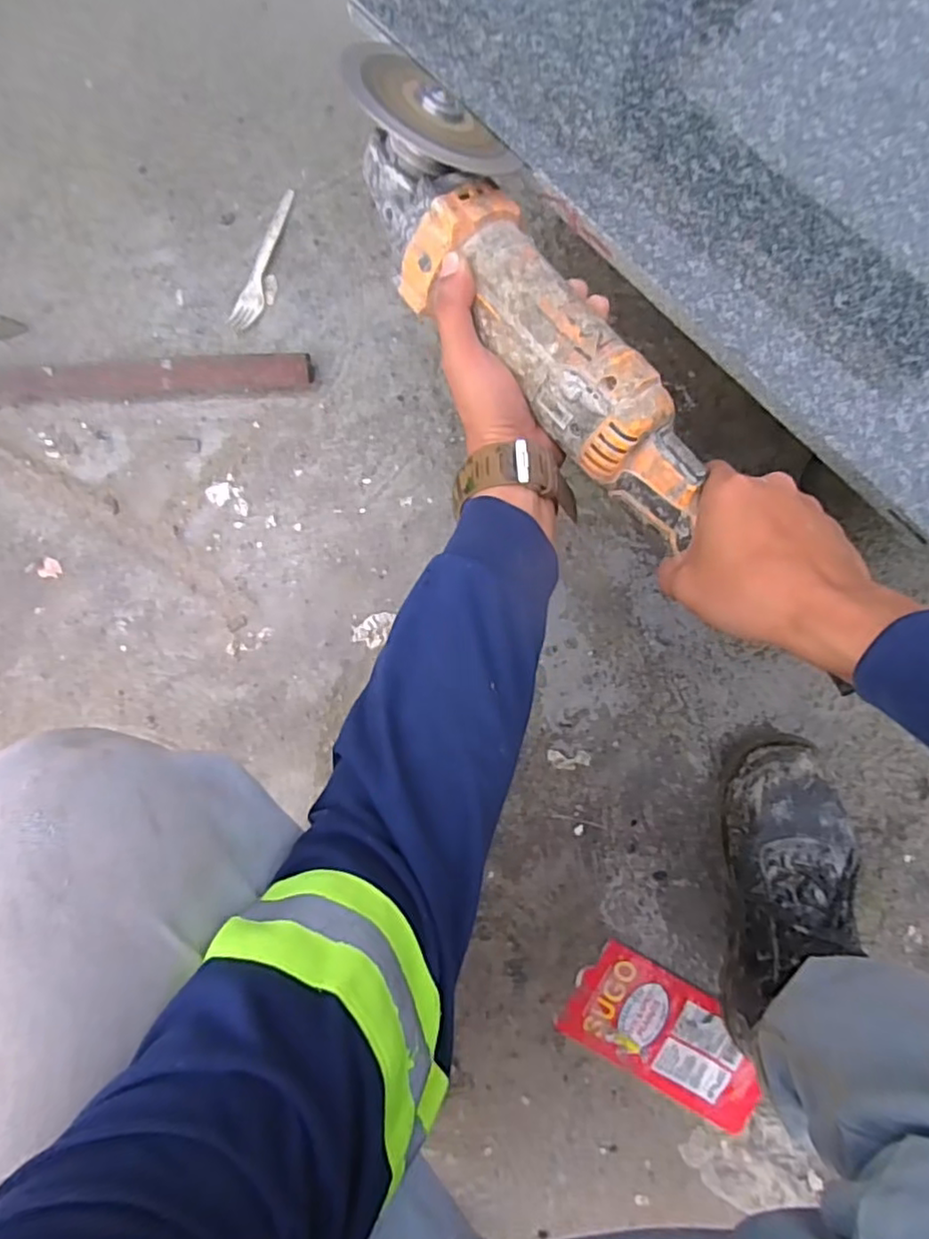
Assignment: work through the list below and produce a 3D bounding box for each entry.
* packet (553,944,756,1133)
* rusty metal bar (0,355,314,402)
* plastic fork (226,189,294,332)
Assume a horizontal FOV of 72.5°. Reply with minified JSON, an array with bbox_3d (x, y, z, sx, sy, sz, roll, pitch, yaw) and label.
[{"bbox_3d":[0.192,0.390,0.593,0.186,0.008,0.097,30,90,2],"label":"packet"},{"bbox_3d":[-0.440,-0.233,0.620,0.582,0.030,0.035,-2,90,2],"label":"rusty metal bar"},{"bbox_3d":[-0.194,-0.352,0.624,0.025,0.005,0.143,26,91,2],"label":"plastic fork"}]

